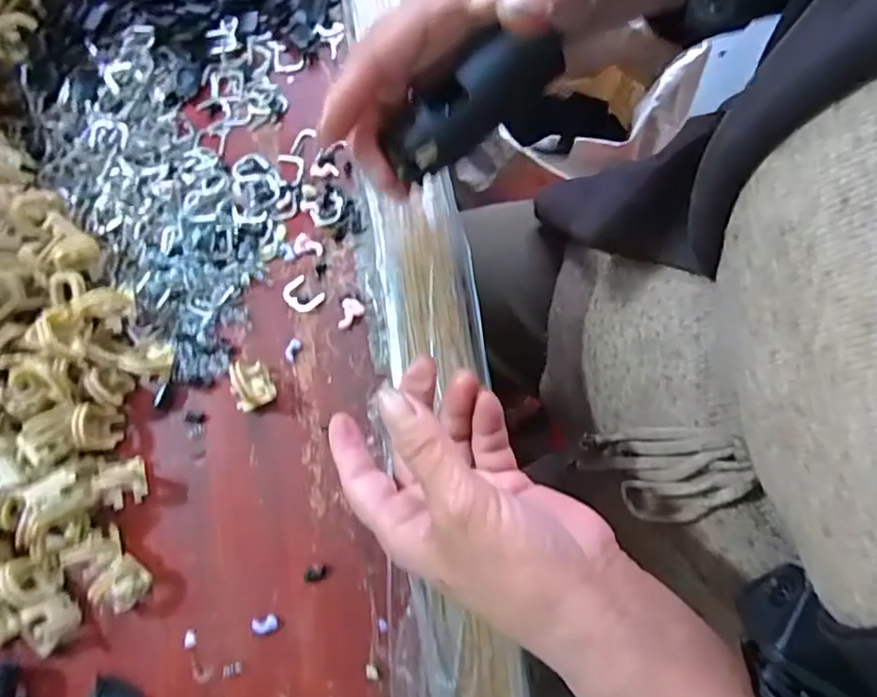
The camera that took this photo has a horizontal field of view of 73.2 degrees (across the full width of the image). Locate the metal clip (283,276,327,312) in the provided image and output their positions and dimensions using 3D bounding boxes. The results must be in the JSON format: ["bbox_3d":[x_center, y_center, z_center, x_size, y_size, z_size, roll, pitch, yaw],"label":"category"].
[{"bbox_3d":[-0.074,-0.029,0.322,0.020,0.004,0.017,40,82,9],"label":"metal clip"}]

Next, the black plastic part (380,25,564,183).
[{"bbox_3d":[0.012,-0.098,0.232,0.073,0.023,0.025,-33,77,10],"label":"black plastic part"}]

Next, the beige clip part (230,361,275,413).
[{"bbox_3d":[-0.097,0.018,0.305,0.019,0.015,0.025,-27,79,-4],"label":"beige clip part"}]

